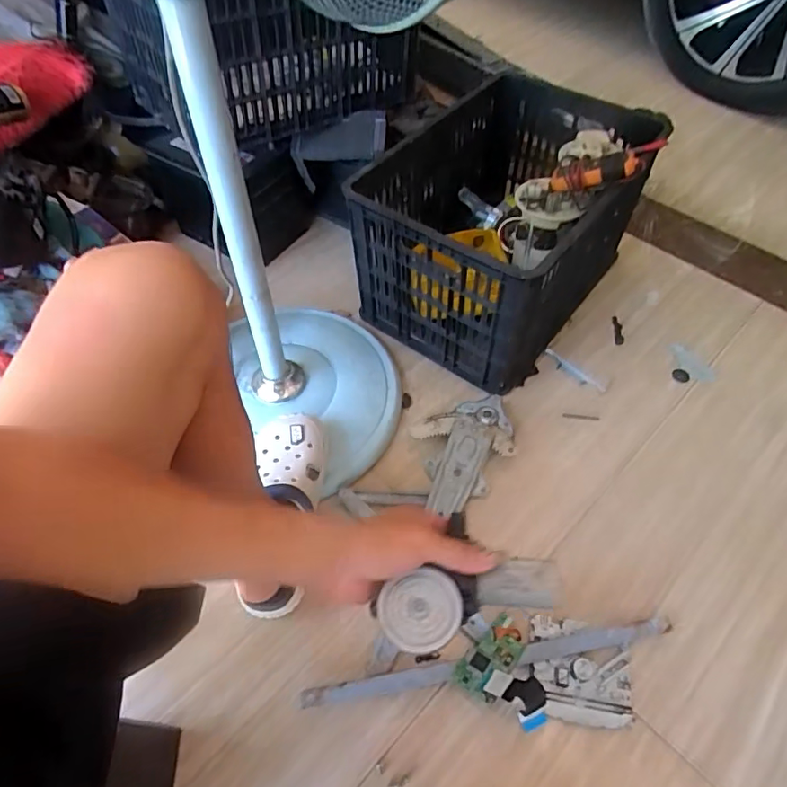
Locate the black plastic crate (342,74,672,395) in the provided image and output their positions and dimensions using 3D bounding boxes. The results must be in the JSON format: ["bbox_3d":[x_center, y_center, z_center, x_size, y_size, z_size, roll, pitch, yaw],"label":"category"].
[{"bbox_3d":[0.194,-0.327,0.956,0.387,0.274,0.529,31,61,21],"label":"black plastic crate"}]

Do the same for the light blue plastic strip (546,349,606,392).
[{"bbox_3d":[0.315,-0.038,0.920,0.119,0.006,0.021,38,63,24],"label":"light blue plastic strip"}]

